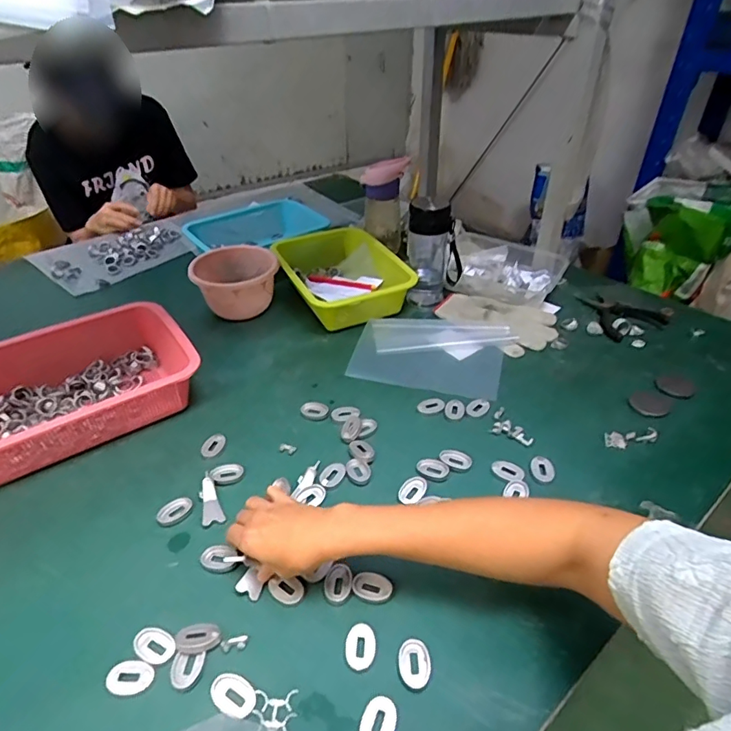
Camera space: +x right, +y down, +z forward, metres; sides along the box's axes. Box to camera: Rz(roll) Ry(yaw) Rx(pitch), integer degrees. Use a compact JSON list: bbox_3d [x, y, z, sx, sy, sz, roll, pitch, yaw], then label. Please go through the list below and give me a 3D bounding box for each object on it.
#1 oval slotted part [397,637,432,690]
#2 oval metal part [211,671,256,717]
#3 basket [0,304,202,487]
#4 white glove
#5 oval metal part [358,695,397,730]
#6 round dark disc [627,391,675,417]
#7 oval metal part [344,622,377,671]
[{"bbox_3d":[0.042,0.252,0.425,0.027,0.004,0.037,-3,38,-4],"label":"oval slotted part"},{"bbox_3d":[-0.108,0.268,0.408,0.038,0.006,0.027,20,42,25],"label":"oval metal part"},{"bbox_3d":[-0.391,0.026,0.677,0.302,0.076,0.221,-21,42,-24],"label":"basket"},{"bbox_3d":[0.220,-0.087,0.851,0.135,0.014,0.197,-31,47,-33],"label":"white glove"},{"bbox_3d":[0.010,0.280,0.390,0.026,0.004,0.039,16,41,21],"label":"oval metal part"},{"bbox_3d":[0.387,0.050,0.679,0.049,0.005,0.056,28,46,32],"label":"round dark disc"},{"bbox_3d":[-0.004,0.244,0.437,0.026,0.004,0.039,2,38,4],"label":"oval metal part"}]

